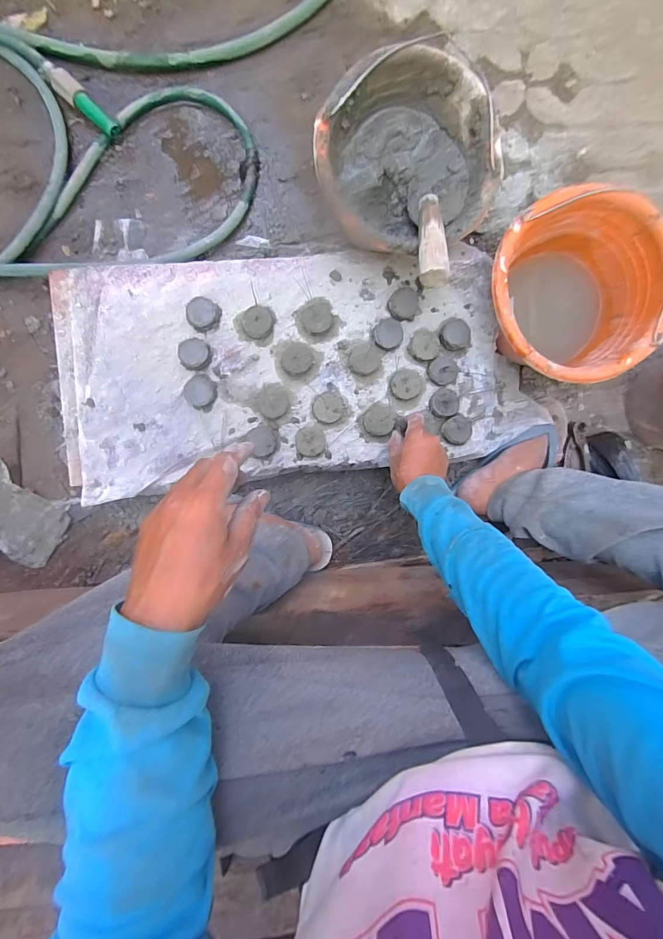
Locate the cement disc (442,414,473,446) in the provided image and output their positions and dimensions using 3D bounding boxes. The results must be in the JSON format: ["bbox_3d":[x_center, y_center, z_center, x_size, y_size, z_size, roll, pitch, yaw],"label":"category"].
[{"bbox_3d":[0.192,-0.060,0.640,0.040,0.017,0.045,-7,92,-6],"label":"cement disc"}]

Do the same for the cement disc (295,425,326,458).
[{"bbox_3d":[-0.031,-0.043,0.624,0.041,0.020,0.046,-6,92,-6],"label":"cement disc"}]

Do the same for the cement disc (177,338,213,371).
[{"bbox_3d":[-0.198,-0.168,0.609,0.043,0.026,0.043,0,92,-6],"label":"cement disc"}]

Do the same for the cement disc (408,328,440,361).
[{"bbox_3d":[0.143,-0.190,0.633,0.047,0.018,0.049,0,92,-6],"label":"cement disc"}]

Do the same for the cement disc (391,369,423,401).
[{"bbox_3d":[0.116,-0.127,0.629,0.049,0.019,0.042,-11,93,-5],"label":"cement disc"}]

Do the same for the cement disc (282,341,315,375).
[{"bbox_3d":[-0.050,-0.163,0.619,0.047,0.021,0.045,0,92,-6],"label":"cement disc"}]

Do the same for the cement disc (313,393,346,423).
[{"bbox_3d":[-0.002,-0.091,0.626,0.049,0.021,0.042,-12,93,-5],"label":"cement disc"}]

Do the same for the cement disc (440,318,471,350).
[{"bbox_3d":[0.189,-0.205,0.639,0.048,0.016,0.048,0,92,-6],"label":"cement disc"}]

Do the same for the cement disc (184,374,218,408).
[{"bbox_3d":[-0.190,-0.114,0.610,0.046,0.008,0.045,0,92,-6],"label":"cement disc"}]

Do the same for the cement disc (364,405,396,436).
[{"bbox_3d":[0.073,-0.074,0.632,0.045,0.013,0.044,0,92,-6],"label":"cement disc"}]

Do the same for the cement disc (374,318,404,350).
[{"bbox_3d":[0.086,-0.204,0.633,0.043,0.016,0.048,41,88,-6],"label":"cement disc"}]

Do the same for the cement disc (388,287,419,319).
[{"bbox_3d":[0.108,-0.250,0.632,0.044,0.017,0.045,0,92,-6],"label":"cement disc"}]

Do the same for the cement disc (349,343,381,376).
[{"bbox_3d":[0.050,-0.164,0.625,0.045,0.021,0.044,0,92,-6],"label":"cement disc"}]

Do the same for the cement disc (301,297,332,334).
[{"bbox_3d":[-0.021,-0.230,0.621,0.044,0.020,0.054,-2,92,-6],"label":"cement disc"}]

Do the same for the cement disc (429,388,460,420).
[{"bbox_3d":[0.174,-0.101,0.639,0.045,0.016,0.044,0,92,-6],"label":"cement disc"}]

